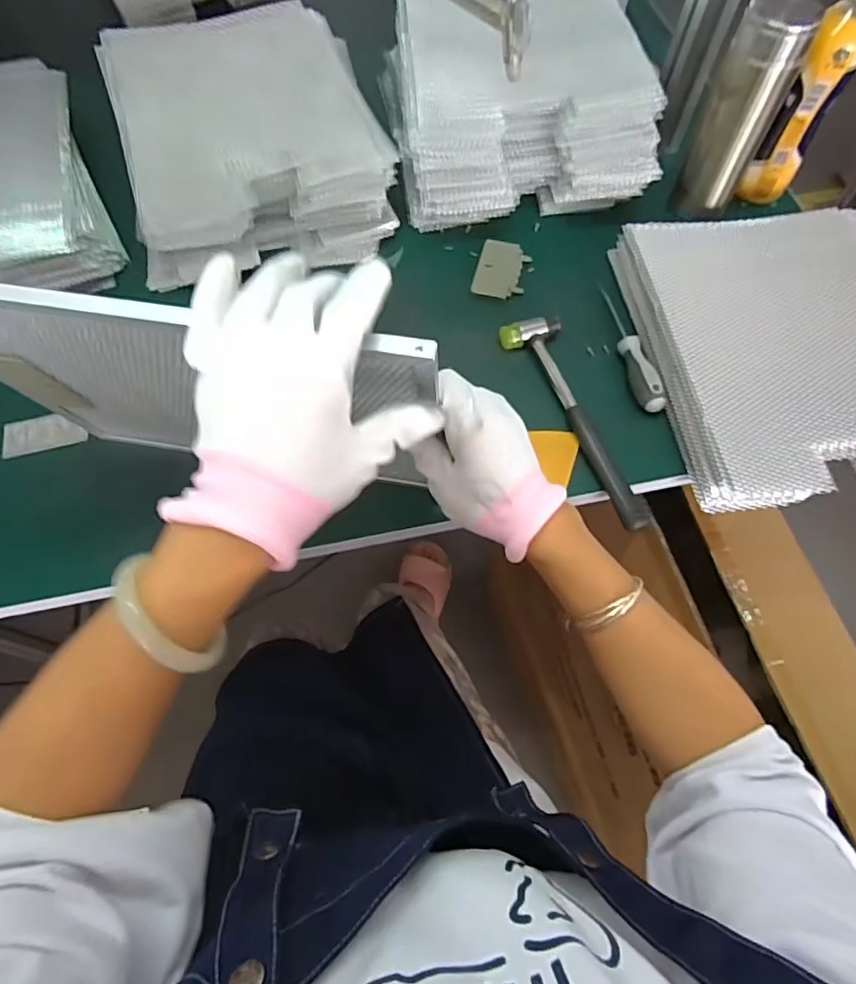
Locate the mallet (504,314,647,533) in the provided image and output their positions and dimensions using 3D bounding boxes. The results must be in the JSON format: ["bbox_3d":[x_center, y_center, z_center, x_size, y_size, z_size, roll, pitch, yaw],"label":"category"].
[{"bbox_3d":[0.145,-0.072,0.543,0.055,0.024,0.241,-19,65,-9],"label":"mallet"}]

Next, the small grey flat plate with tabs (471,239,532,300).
[{"bbox_3d":[0.085,-0.254,0.640,0.055,0.009,0.091,13,65,6],"label":"small grey flat plate with tabs"}]

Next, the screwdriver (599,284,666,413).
[{"bbox_3d":[0.207,-0.156,0.580,0.022,0.020,0.166,-7,64,-4],"label":"screwdriver"}]

